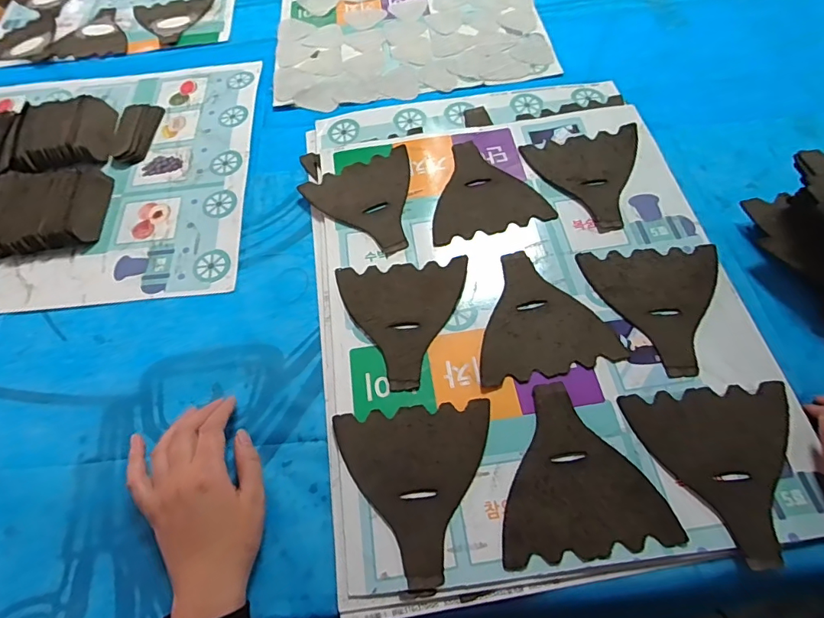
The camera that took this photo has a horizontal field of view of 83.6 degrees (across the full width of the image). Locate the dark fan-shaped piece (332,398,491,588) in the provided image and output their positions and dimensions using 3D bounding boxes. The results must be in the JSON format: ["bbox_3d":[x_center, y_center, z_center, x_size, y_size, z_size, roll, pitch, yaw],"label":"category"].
[{"bbox_3d":[0.006,0.142,0.367,0.124,0.005,0.129,-6,63,-1],"label":"dark fan-shaped piece"}]

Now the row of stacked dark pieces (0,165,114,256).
[{"bbox_3d":[-0.468,-0.110,0.531,0.220,0.022,0.116,-11,63,-3],"label":"row of stacked dark pieces"}]

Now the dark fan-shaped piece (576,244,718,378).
[{"bbox_3d":[0.239,-0.002,0.436,0.127,0.004,0.131,-4,63,1],"label":"dark fan-shaped piece"}]

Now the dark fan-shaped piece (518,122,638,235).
[{"bbox_3d":[0.203,-0.145,0.512,0.125,0.009,0.132,-8,63,-1],"label":"dark fan-shaped piece"}]

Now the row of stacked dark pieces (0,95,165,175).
[{"bbox_3d":[-0.470,-0.219,0.578,0.284,0.041,0.122,-14,63,-5],"label":"row of stacked dark pieces"}]

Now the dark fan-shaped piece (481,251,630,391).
[{"bbox_3d":[0.116,0.002,0.438,0.127,0.004,0.128,-12,63,-3],"label":"dark fan-shaped piece"}]

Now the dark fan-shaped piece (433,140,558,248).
[{"bbox_3d":[0.076,-0.137,0.516,0.126,0.006,0.127,-13,66,-3],"label":"dark fan-shaped piece"}]

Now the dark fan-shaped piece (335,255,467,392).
[{"bbox_3d":[-0.008,0.012,0.440,0.123,0.006,0.130,-3,63,1],"label":"dark fan-shaped piece"}]

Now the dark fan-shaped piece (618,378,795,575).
[{"bbox_3d":[0.253,0.126,0.365,0.127,0.005,0.131,-8,63,-1],"label":"dark fan-shaped piece"}]

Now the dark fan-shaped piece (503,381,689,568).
[{"bbox_3d":[0.126,0.126,0.370,0.127,0.004,0.129,-9,63,-2],"label":"dark fan-shaped piece"}]

